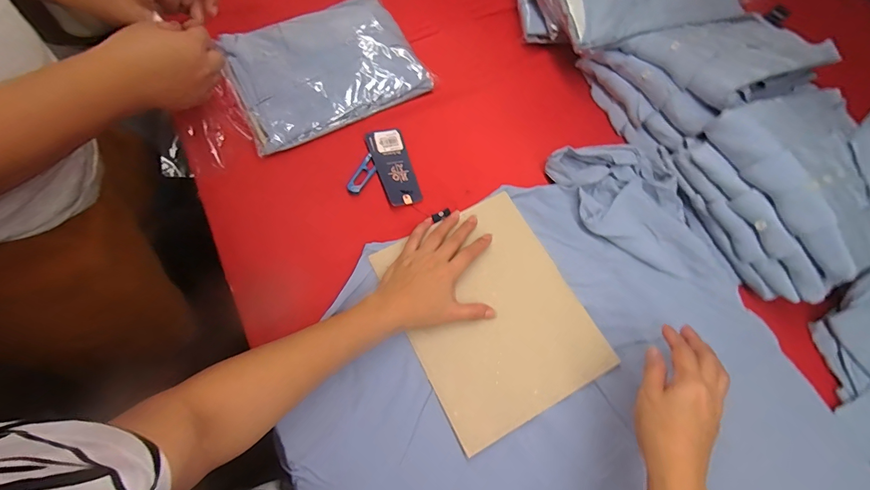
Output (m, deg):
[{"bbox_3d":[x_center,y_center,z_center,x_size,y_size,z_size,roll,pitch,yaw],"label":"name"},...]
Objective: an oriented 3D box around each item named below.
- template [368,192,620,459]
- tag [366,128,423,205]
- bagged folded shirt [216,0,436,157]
[{"bbox_3d":[0.067,0.077,0.472,0.204,0.010,0.249,-25,71,-15],"label":"template"},{"bbox_3d":[-0.056,-0.106,0.529,0.050,0.006,0.117,-14,69,-14],"label":"tag"},{"bbox_3d":[-0.164,-0.261,0.564,0.255,0.026,0.203,-24,73,-15],"label":"bagged folded shirt"}]

